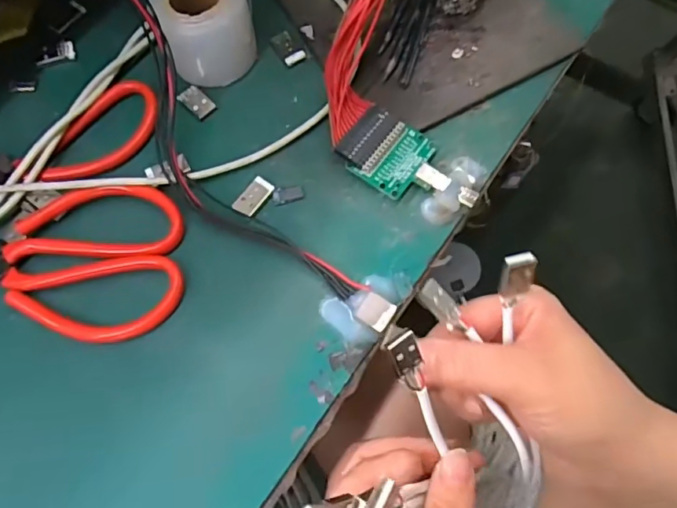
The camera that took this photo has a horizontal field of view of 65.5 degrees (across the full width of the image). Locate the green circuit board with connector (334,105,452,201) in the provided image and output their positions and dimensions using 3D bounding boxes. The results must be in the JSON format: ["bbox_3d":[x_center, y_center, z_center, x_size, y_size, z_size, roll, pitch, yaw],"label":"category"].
[{"bbox_3d":[0.029,-0.047,0.262,0.054,0.009,0.037,33,72,9],"label":"green circuit board with connector"}]

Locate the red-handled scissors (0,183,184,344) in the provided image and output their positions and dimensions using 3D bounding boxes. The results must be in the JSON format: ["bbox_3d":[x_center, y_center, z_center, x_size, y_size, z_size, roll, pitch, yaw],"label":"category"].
[{"bbox_3d":[-0.133,0.004,0.246,0.118,0.010,0.074,-2,71,-3],"label":"red-handled scissors"}]

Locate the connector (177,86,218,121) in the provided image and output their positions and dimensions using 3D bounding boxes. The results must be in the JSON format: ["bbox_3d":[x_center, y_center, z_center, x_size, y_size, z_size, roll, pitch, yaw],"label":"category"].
[{"bbox_3d":[-0.076,-0.082,0.283,0.021,0.004,0.012,43,74,12],"label":"connector"}]

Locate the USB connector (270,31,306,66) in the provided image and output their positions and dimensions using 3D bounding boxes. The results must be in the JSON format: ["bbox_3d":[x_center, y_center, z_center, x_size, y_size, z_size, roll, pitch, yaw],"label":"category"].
[{"bbox_3d":[-0.028,-0.115,0.294,0.012,0.004,0.022,-31,75,-12],"label":"USB connector"}]

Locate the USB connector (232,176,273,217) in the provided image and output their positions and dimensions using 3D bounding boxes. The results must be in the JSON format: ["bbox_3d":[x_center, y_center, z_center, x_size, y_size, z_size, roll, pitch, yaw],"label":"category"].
[{"bbox_3d":[-0.042,-0.028,0.260,0.011,0.004,0.021,32,72,9],"label":"USB connector"}]

